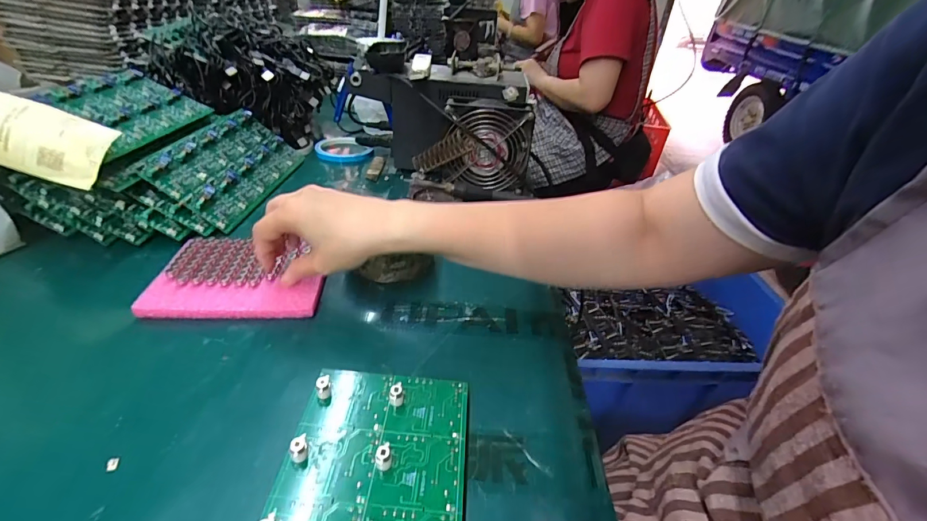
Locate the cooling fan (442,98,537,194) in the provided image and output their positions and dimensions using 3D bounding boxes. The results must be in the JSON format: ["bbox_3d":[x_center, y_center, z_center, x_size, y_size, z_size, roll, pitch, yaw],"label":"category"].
[{"bbox_3d":[0.033,-0.156,0.569,0.115,0.108,0.047,5,34,-1],"label":"cooling fan"}]

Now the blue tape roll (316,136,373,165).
[{"bbox_3d":[-0.202,-0.183,0.689,0.083,0.019,0.085,4,34,-3],"label":"blue tape roll"}]

